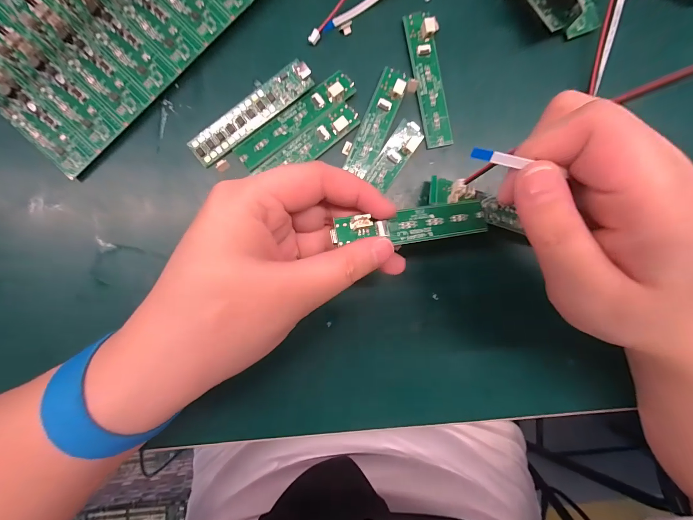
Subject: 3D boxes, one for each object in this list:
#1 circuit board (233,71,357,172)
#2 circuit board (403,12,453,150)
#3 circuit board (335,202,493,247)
[{"bbox_3d":[-0.031,-0.086,0.191,0.083,0.008,0.017,-39,94,-4],"label":"circuit board"},{"bbox_3d":[0.053,-0.115,0.200,0.018,0.012,0.083,-12,92,-5],"label":"circuit board"},{"bbox_3d":[0.035,-0.018,0.159,0.083,0.006,0.017,-7,92,-16],"label":"circuit board"}]

